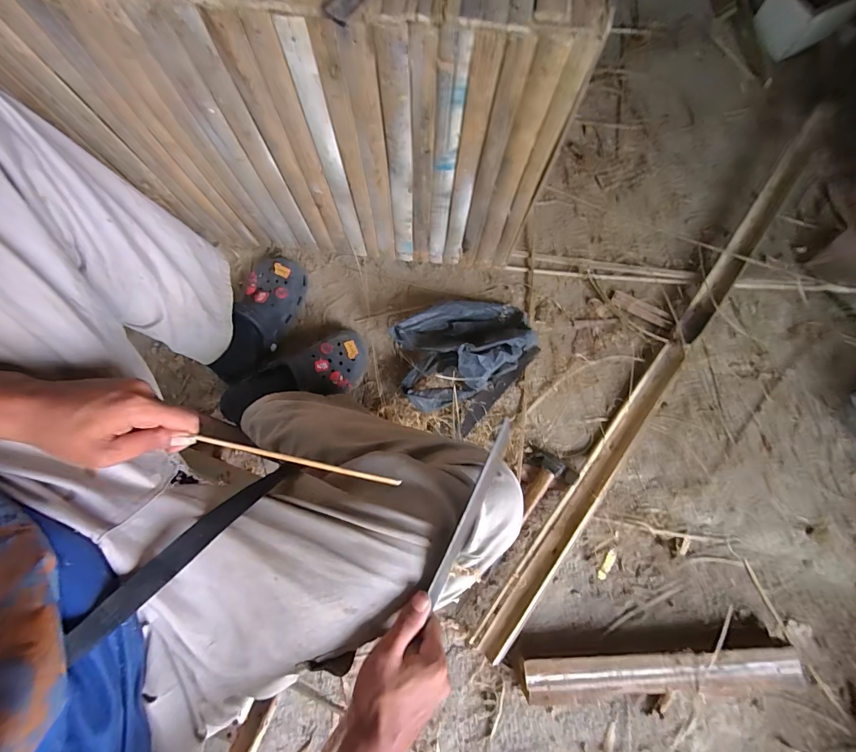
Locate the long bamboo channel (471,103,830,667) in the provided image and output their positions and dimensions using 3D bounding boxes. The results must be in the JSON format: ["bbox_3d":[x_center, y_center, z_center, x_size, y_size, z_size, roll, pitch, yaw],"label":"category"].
[{"bbox_3d":[0.469,-0.028,0.716,0.073,0.025,1.225,37,80,6],"label":"long bamboo channel"}]

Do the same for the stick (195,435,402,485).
[{"bbox_3d":[-0.118,0.081,0.360,0.186,0.007,0.007,15,78,-6],"label":"stick"}]

